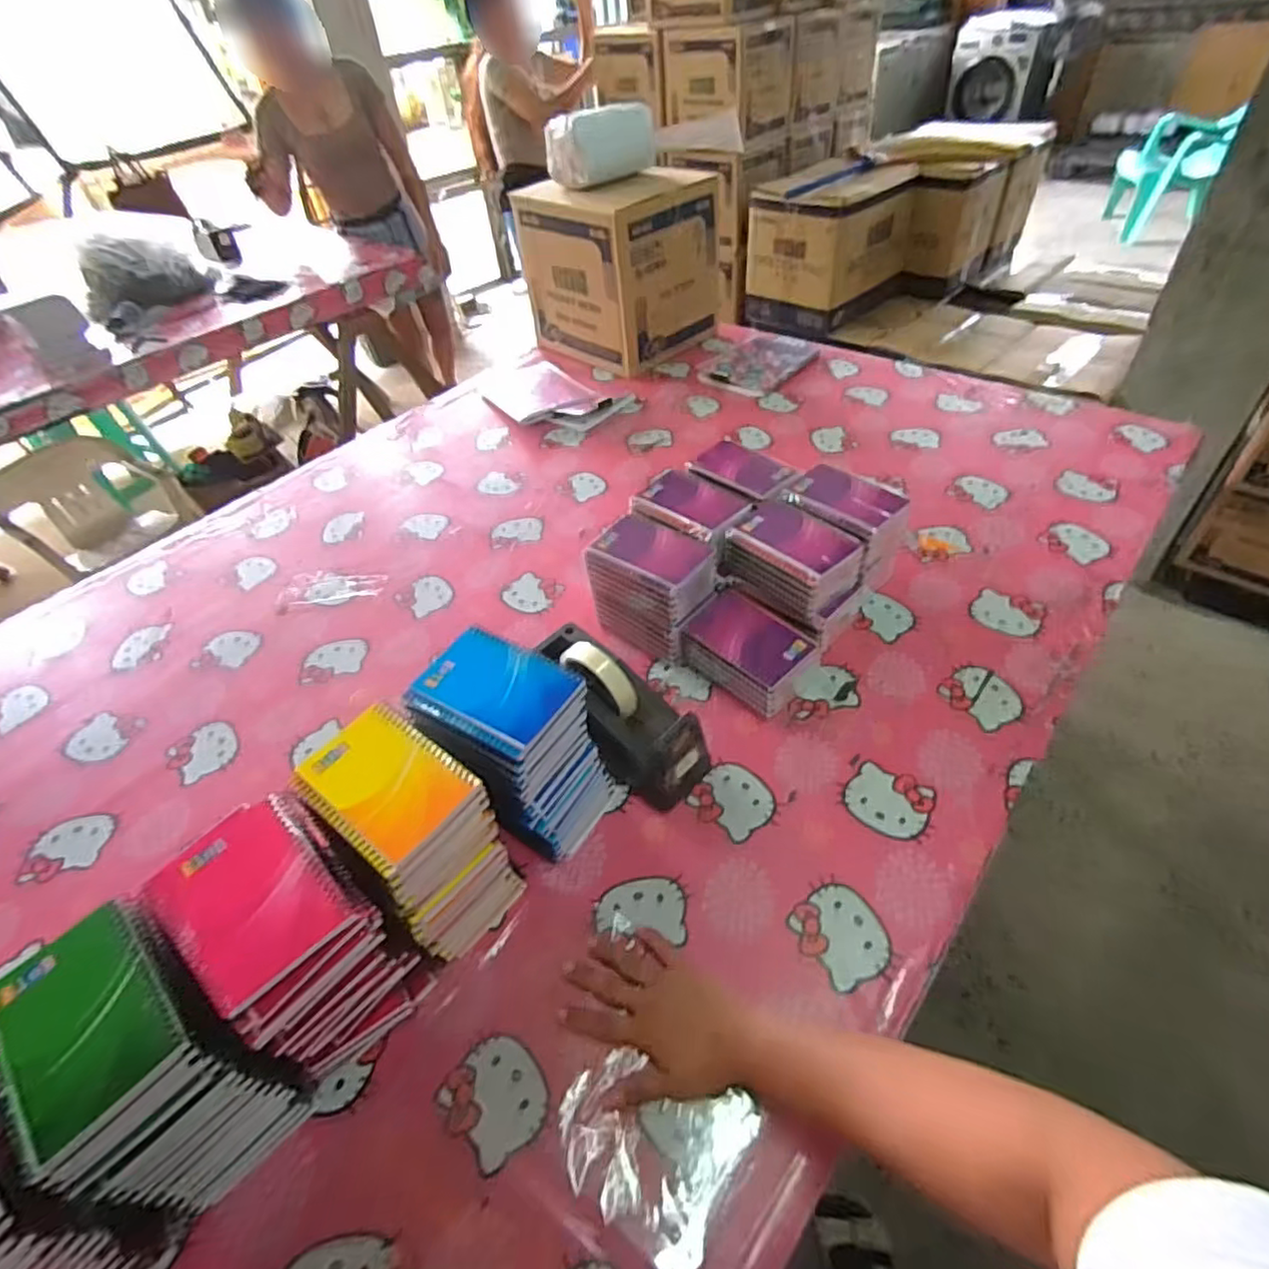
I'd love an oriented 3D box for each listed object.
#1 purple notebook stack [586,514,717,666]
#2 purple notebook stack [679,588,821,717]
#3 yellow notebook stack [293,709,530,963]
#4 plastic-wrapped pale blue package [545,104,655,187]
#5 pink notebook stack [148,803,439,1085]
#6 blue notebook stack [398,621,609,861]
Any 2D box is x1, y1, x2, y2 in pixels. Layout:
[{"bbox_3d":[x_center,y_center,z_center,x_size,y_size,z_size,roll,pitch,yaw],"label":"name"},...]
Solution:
[{"bbox_3d":[0.024,-0.055,0.795,0.136,0.123,0.110,21,53,23],"label":"purple notebook stack"},{"bbox_3d":[0.132,0.018,0.746,0.097,0.069,0.139,-36,54,-24],"label":"purple notebook stack"},{"bbox_3d":[-0.188,0.175,0.557,0.134,0.179,0.103,30,57,29],"label":"yellow notebook stack"},{"bbox_3d":[-0.063,-0.945,1.239,0.090,0.112,0.237,25,54,27],"label":"plastic-wrapped pale blue package"},{"bbox_3d":[-0.257,0.241,0.507,0.139,0.182,0.108,31,58,29],"label":"pink notebook stack"},{"bbox_3d":[-0.110,0.111,0.613,0.140,0.189,0.100,23,54,25],"label":"blue notebook stack"}]

